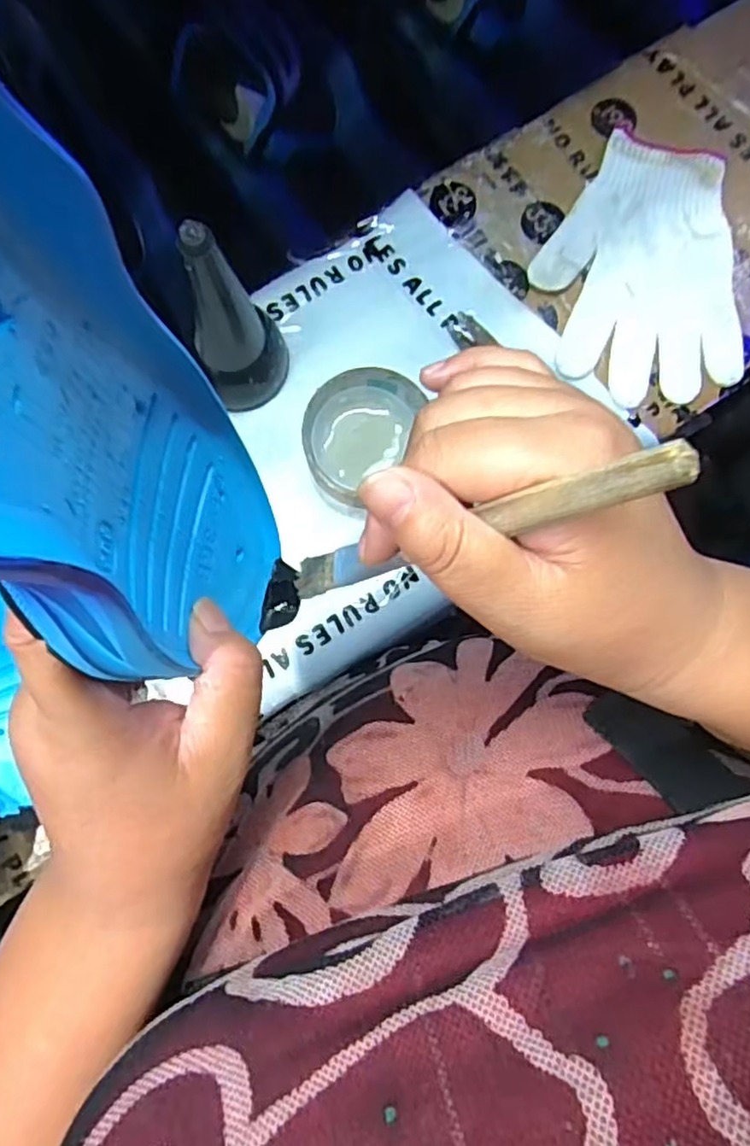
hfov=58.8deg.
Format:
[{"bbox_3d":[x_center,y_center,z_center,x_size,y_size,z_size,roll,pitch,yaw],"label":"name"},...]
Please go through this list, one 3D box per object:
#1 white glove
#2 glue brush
[{"bbox_3d":[0.189,-0.218,0.477,0.137,0.017,0.189,-4,81,-2],"label":"white glove"},{"bbox_3d":[0.020,-0.011,0.205,0.008,0.156,0.013,1,79,-38],"label":"glue brush"}]

